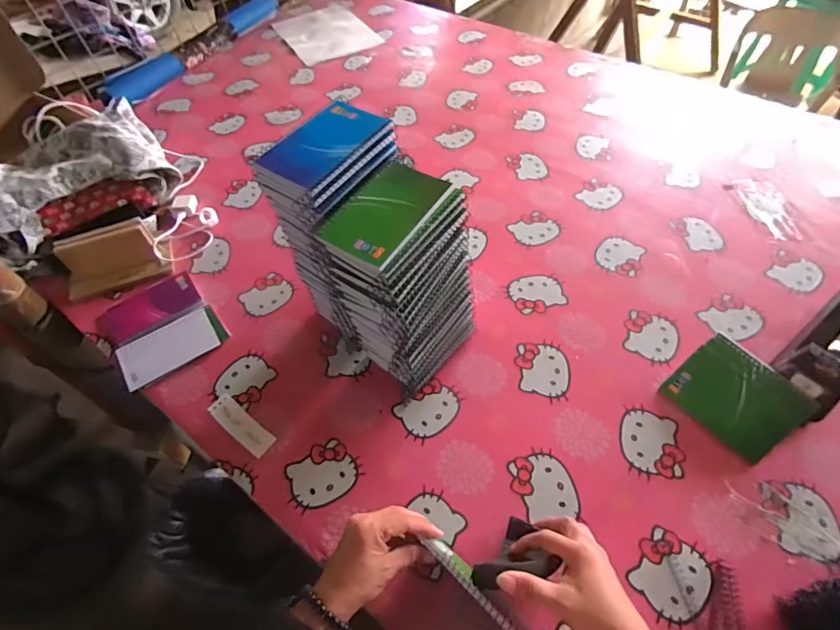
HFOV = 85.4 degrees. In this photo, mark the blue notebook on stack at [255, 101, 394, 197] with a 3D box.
[{"bbox_3d":[-0.097,-0.178,0.471,0.075,0.012,0.134,31,61,22],"label":"blue notebook on stack"}]

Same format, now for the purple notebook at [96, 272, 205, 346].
[{"bbox_3d":[-0.422,-0.010,0.712,0.144,0.008,0.089,-31,59,-17],"label":"purple notebook"}]

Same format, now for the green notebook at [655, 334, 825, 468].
[{"bbox_3d":[0.387,0.101,0.558,0.107,0.010,0.130,-45,63,5],"label":"green notebook"}]

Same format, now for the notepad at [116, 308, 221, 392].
[{"bbox_3d":[-0.368,0.049,0.670,0.132,0.011,0.078,-29,58,-16],"label":"notepad"}]

